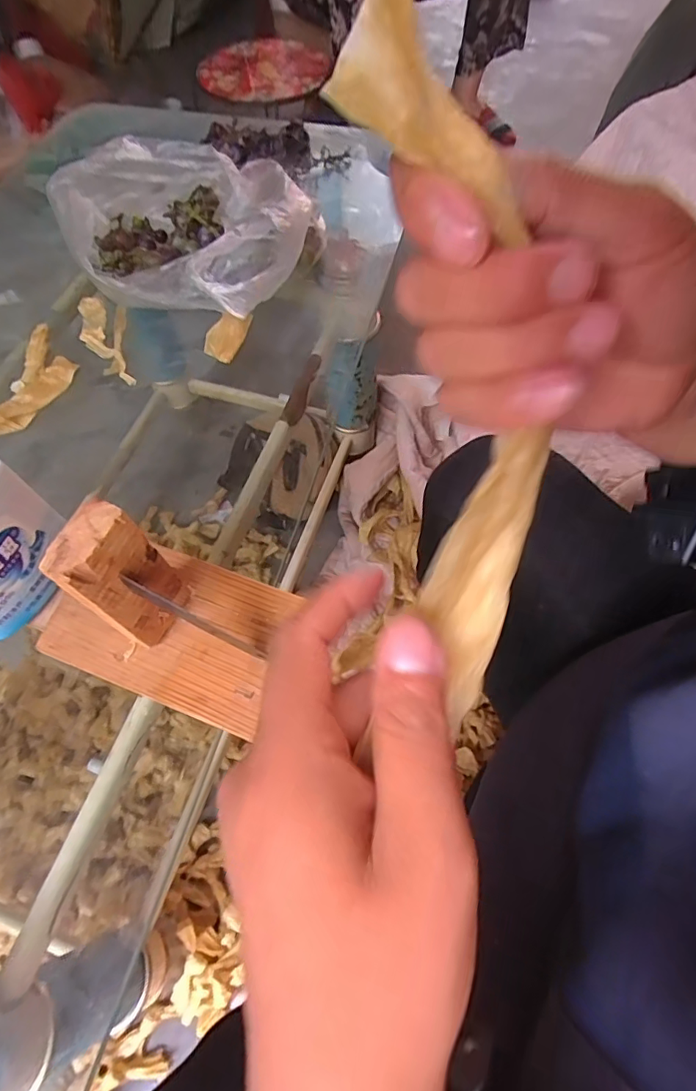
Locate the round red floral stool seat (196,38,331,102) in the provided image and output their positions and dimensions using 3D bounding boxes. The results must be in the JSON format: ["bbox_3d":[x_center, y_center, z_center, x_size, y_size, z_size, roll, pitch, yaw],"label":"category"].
[{"bbox_3d":[-0.174,-0.990,1.080,0.260,0.025,0.230,0,62,2],"label":"round red floral stool seat"}]

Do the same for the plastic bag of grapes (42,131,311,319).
[{"bbox_3d":[-0.144,-0.282,0.466,0.212,0.090,0.175,22,65,13],"label":"plastic bag of grapes"}]

